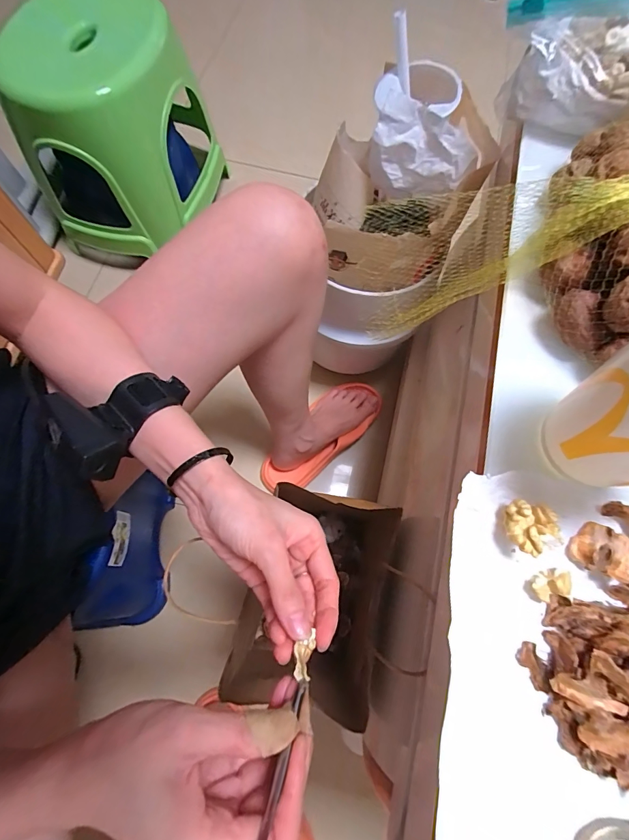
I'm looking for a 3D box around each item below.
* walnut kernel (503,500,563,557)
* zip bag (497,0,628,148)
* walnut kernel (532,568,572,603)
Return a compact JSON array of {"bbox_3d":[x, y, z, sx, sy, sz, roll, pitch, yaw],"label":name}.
[{"bbox_3d":[0.118,0.060,0.210,0.027,0.022,0.027,10,72,2],"label":"walnut kernel"},{"bbox_3d":[0.231,-0.269,0.291,0.176,0.082,0.066,14,72,3],"label":"zip bag"},{"bbox_3d":[0.128,0.090,0.208,0.021,0.008,0.013,-20,73,-8],"label":"walnut kernel"}]

